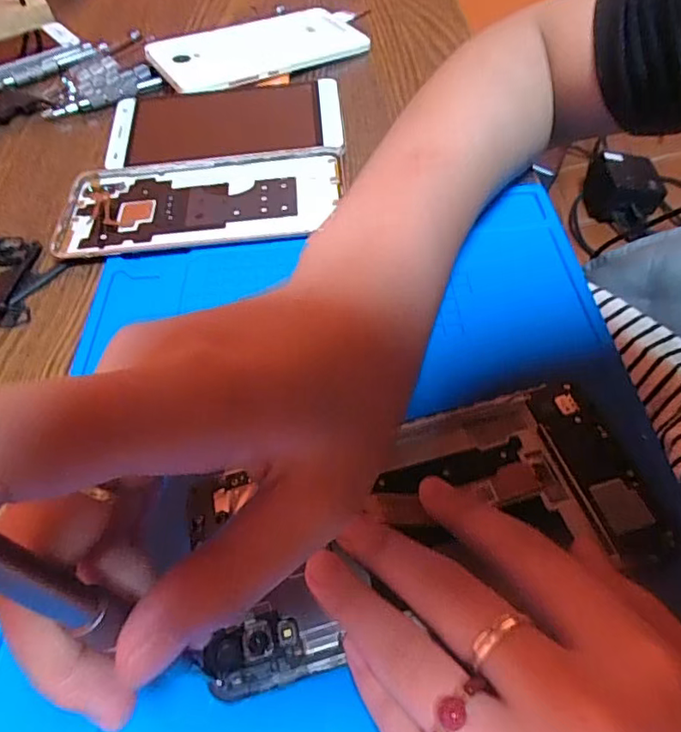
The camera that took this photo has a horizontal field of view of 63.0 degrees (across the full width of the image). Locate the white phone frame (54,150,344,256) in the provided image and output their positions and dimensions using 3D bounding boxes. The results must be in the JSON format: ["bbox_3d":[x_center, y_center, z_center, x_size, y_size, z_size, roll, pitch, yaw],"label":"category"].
[{"bbox_3d":[-0.076,-0.090,0.305,0.150,0.007,0.072,-5,52,1],"label":"white phone frame"}]

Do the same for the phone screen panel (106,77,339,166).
[{"bbox_3d":[-0.071,-0.151,0.346,0.142,0.011,0.069,-7,52,0],"label":"phone screen panel"}]

